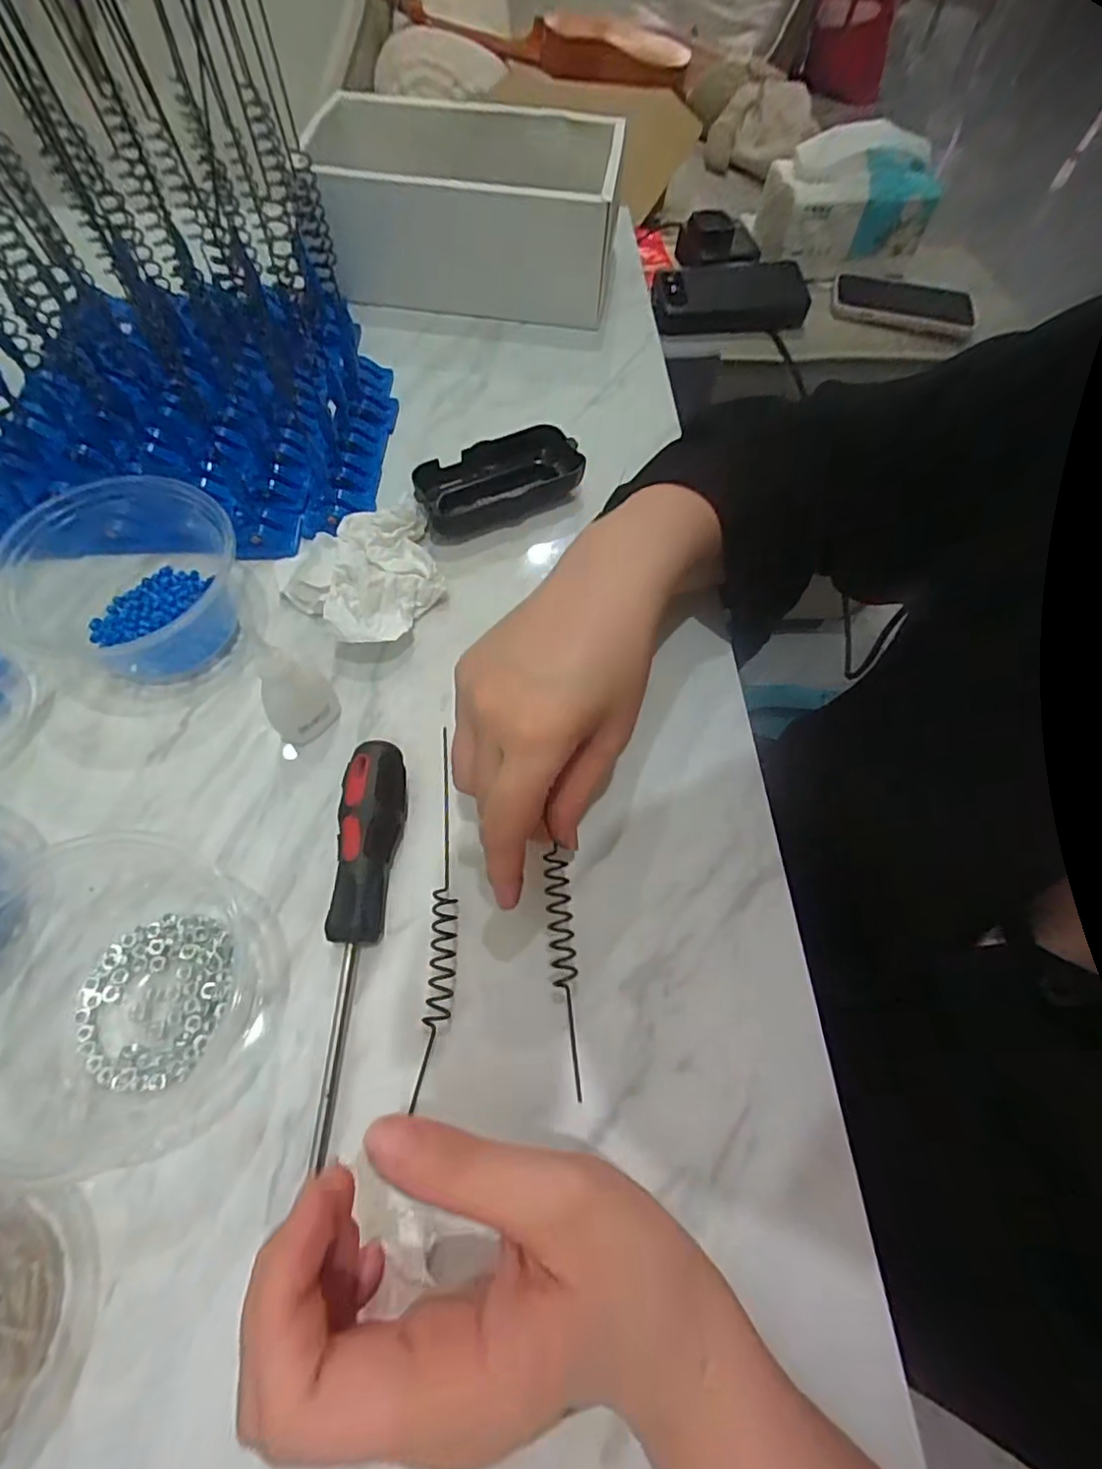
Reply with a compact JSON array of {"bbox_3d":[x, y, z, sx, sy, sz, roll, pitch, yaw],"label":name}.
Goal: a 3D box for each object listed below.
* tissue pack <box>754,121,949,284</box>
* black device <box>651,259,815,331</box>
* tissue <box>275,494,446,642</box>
[{"bbox_3d":[0.299,-0.542,0.601,0.162,0.104,0.053,4,64,-1],"label":"tissue pack"},{"bbox_3d":[0.185,-0.455,0.617,0.164,0.021,0.072,-3,91,-8],"label":"black device"},{"bbox_3d":[-0.114,-0.093,0.355,0.093,0.029,0.096,-15,66,-10],"label":"tissue"}]

